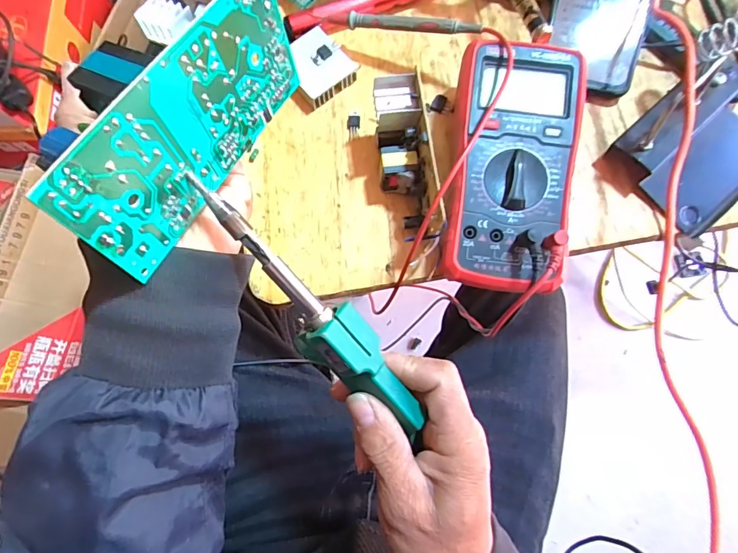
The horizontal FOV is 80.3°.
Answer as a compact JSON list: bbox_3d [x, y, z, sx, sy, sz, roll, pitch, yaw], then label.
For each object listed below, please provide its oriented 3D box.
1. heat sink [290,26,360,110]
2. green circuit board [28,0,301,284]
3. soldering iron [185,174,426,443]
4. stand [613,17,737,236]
[{"bbox_3d":[-0.043,-0.176,0.370,0.052,0.019,0.049,44,81,8],"label":"heat sink"},{"bbox_3d":[-0.080,-0.072,0.208,0.015,0.068,0.145,28,69,6],"label":"green circuit board"},{"bbox_3d":[-0.028,0.021,0.234,0.036,0.021,0.174,-42,103,-8],"label":"soldering iron"},{"bbox_3d":[0.276,-0.132,0.313,0.167,0.098,0.112,-42,81,-8],"label":"stand"}]

